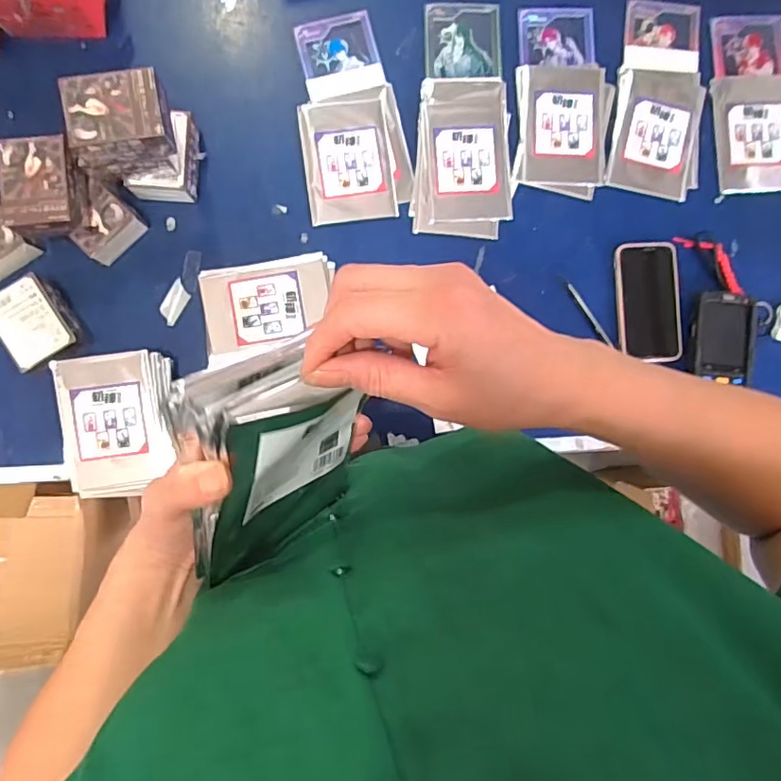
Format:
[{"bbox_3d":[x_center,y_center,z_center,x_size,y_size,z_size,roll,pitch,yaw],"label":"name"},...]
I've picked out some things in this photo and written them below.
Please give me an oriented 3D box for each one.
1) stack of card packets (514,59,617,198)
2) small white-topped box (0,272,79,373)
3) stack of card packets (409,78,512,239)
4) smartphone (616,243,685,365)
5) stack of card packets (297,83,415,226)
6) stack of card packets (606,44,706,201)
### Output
[{"bbox_3d":[0.226,-0.339,0.710,0.126,0.010,0.173,2,87,-3],"label":"stack of card packets"},{"bbox_3d":[-0.416,-0.079,0.648,0.078,0.049,0.097,-33,94,-5],"label":"small white-topped box"},{"bbox_3d":[0.094,-0.301,0.702,0.122,0.015,0.200,3,87,-3],"label":"stack of card packets"},{"bbox_3d":[0.333,-0.113,0.702,0.079,0.016,0.149,-5,87,-4],"label":"smartphone"},{"bbox_3d":[-0.044,-0.297,0.699,0.130,0.007,0.160,-8,87,-4],"label":"stack of card packets"},{"bbox_3d":[0.351,-0.355,0.718,0.119,0.011,0.196,7,87,-3],"label":"stack of card packets"}]

